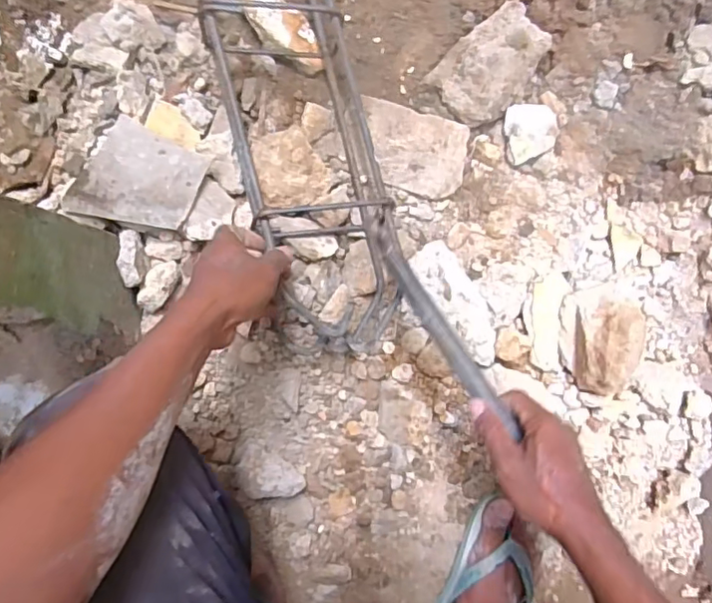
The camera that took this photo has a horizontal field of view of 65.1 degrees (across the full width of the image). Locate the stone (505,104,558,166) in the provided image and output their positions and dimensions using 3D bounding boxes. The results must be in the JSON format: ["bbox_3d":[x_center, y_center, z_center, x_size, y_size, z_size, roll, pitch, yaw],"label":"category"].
[{"bbox_3d":[0.200,-0.194,0.642,0.054,0.024,0.063,-12,92,-5],"label":"stone"}]

